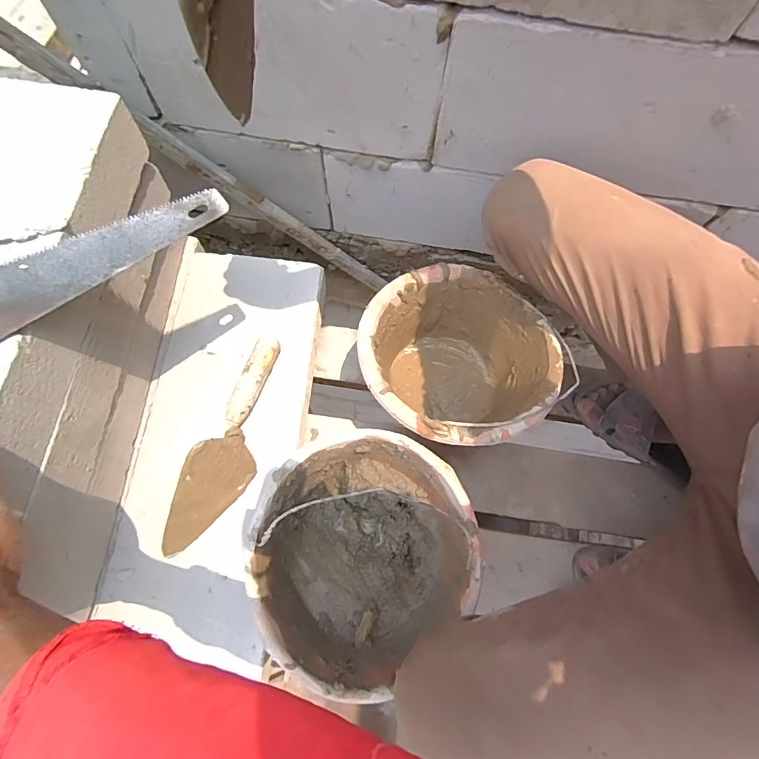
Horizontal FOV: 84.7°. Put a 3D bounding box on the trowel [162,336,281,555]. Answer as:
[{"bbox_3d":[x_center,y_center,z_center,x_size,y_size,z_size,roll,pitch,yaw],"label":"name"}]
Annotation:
[{"bbox_3d":[-0.182,0.076,0.524,0.065,0.058,0.293,19,73,4],"label":"trowel"}]

